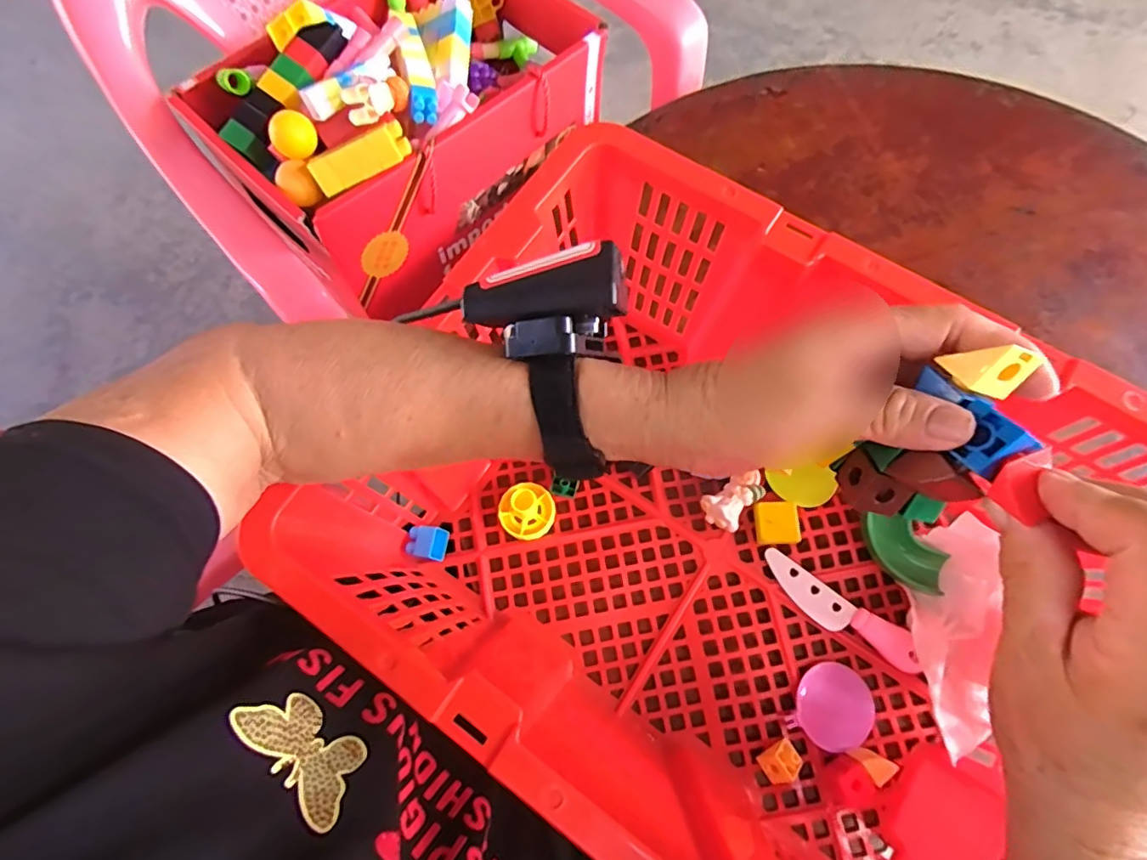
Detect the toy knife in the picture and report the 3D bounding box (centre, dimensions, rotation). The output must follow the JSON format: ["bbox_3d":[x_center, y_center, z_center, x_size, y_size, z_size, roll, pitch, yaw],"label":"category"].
[{"bbox_3d":[0.200,0.137,0.413,0.121,0.014,0.028,34,75,11],"label":"toy knife"}]

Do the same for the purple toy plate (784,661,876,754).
[{"bbox_3d":[0.191,0.202,0.396,0.056,0.009,0.058,0,71,0],"label":"purple toy plate"}]

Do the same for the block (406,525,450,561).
[{"bbox_3d":[-0.115,0.089,0.431,0.026,0.021,0.025,9,72,3],"label":"block"}]

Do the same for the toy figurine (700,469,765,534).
[{"bbox_3d":[0.127,0.058,0.433,0.052,0.027,0.033,-32,74,-10],"label":"toy figurine"}]

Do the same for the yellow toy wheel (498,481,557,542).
[{"bbox_3d":[-0.037,0.063,0.432,0.044,0.032,0.043,0,71,0],"label":"yellow toy wheel"}]

